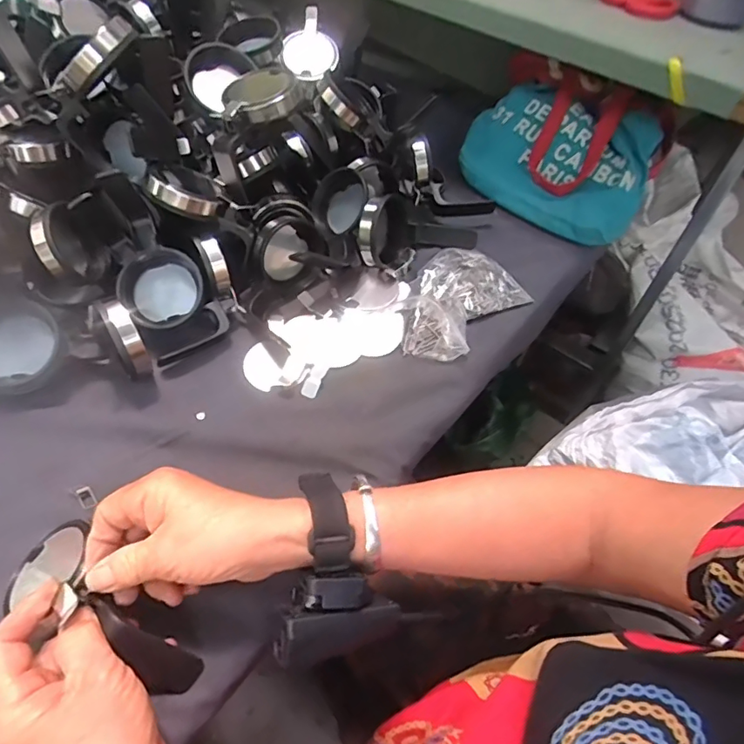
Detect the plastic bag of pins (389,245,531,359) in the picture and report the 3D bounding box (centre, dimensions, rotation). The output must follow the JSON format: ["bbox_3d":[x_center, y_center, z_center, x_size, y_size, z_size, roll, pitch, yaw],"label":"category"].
[{"bbox_3d":[0.080,-0.074,0.519,0.100,0.018,0.147,39,59,22],"label":"plastic bag of pins"}]

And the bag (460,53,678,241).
[{"bbox_3d":[0.224,-0.268,0.605,0.211,0.117,0.162,28,56,16],"label":"bag"}]

